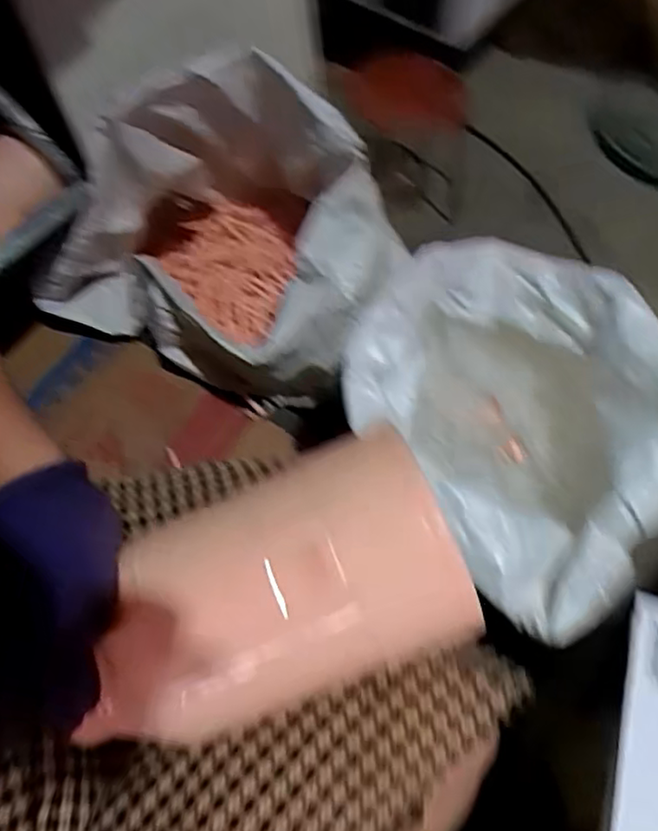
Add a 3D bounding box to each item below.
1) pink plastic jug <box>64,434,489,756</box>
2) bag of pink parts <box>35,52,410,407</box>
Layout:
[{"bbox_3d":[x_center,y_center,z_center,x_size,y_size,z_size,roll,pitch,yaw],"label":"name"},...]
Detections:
[{"bbox_3d":[-0.036,0.108,0.390,0.210,0.111,0.123,-20,64,-12],"label":"pink plastic jug"},{"bbox_3d":[-0.147,-0.281,1.001,0.474,0.348,0.394,22,64,10],"label":"bag of pink parts"}]

